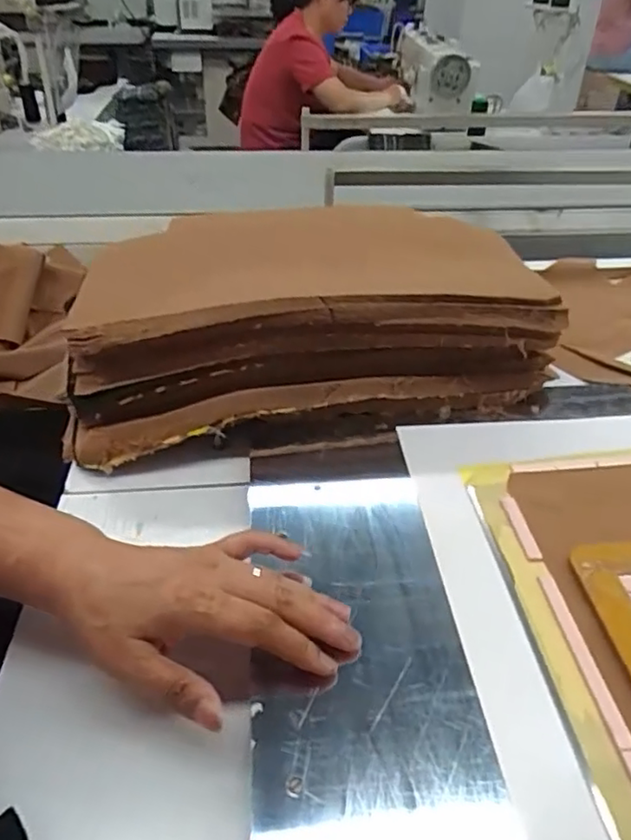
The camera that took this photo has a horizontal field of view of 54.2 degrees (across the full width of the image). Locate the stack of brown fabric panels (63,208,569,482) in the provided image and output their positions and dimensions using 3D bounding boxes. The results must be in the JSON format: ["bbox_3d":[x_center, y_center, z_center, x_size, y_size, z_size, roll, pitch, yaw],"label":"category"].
[{"bbox_3d":[-0.017,-0.097,0.595,0.432,0.134,0.261,-7,38,-8],"label":"stack of brown fabric panels"}]

